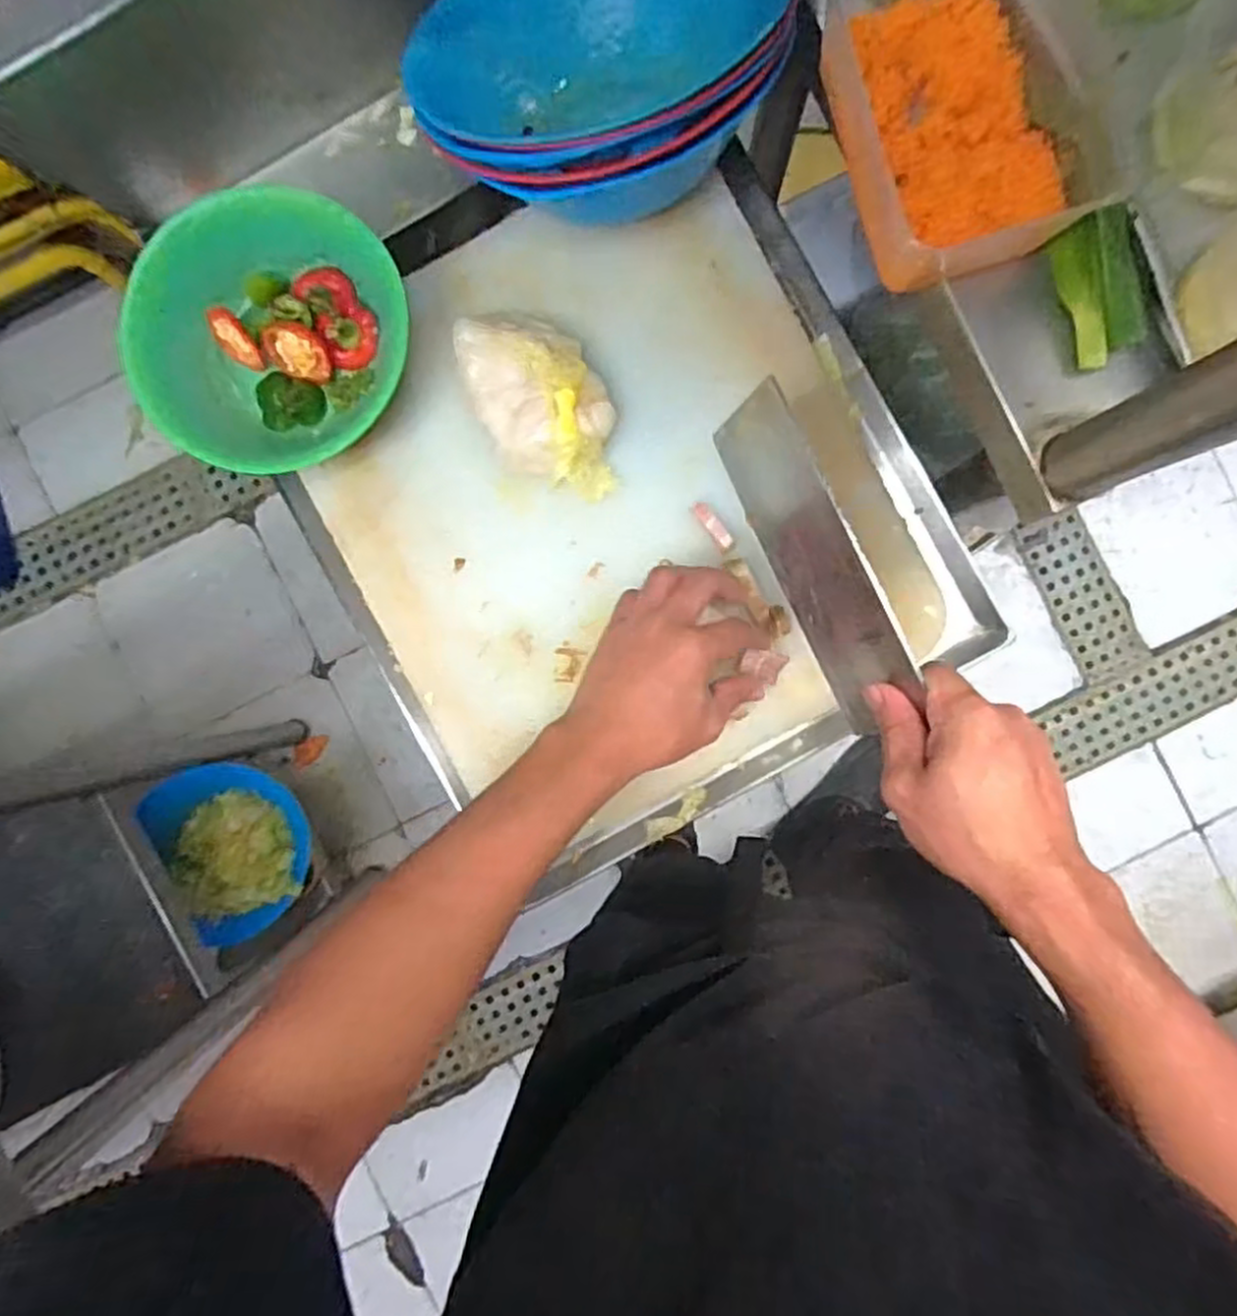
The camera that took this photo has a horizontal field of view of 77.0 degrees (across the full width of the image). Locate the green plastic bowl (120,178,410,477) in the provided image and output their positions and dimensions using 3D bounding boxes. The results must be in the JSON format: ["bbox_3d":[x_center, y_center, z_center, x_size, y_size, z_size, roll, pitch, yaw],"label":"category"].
[{"bbox_3d":[-0.211,-0.201,0.490,0.157,0.062,0.162,0,90,1],"label":"green plastic bowl"}]

